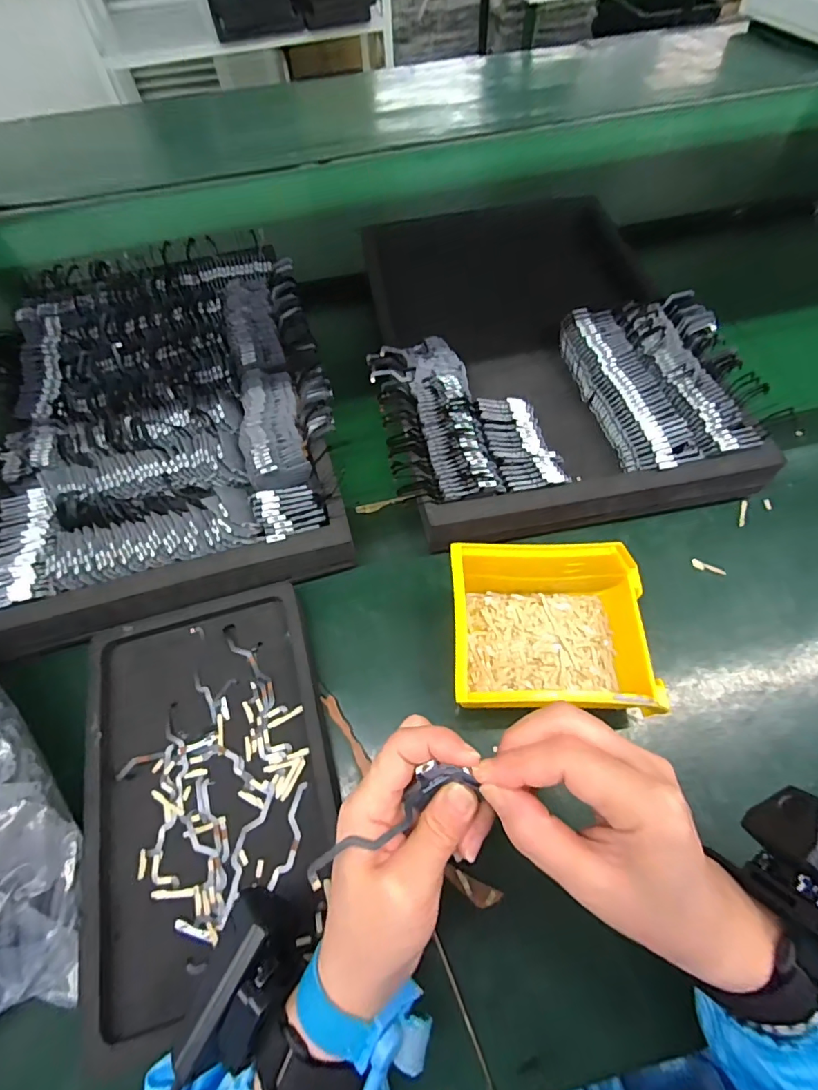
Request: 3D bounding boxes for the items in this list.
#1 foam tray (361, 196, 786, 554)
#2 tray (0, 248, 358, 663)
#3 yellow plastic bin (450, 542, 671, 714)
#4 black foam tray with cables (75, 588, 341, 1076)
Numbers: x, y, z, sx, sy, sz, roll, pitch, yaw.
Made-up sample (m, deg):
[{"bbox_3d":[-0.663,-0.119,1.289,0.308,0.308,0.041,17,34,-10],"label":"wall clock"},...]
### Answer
[{"bbox_3d":[0.118,-0.219,0.498,0.323,0.063,0.463,-10,60,-3],"label":"foam tray"},{"bbox_3d":[-0.236,-0.127,0.469,0.306,0.065,0.427,-16,61,-6],"label":"tray"},{"bbox_3d":[0.099,0.062,0.338,0.136,0.075,0.103,-1,60,2],"label":"yellow plastic bin"},{"bbox_3d":[-0.134,0.159,0.324,0.161,0.026,0.245,-15,60,-6],"label":"black foam tray with cables"}]

